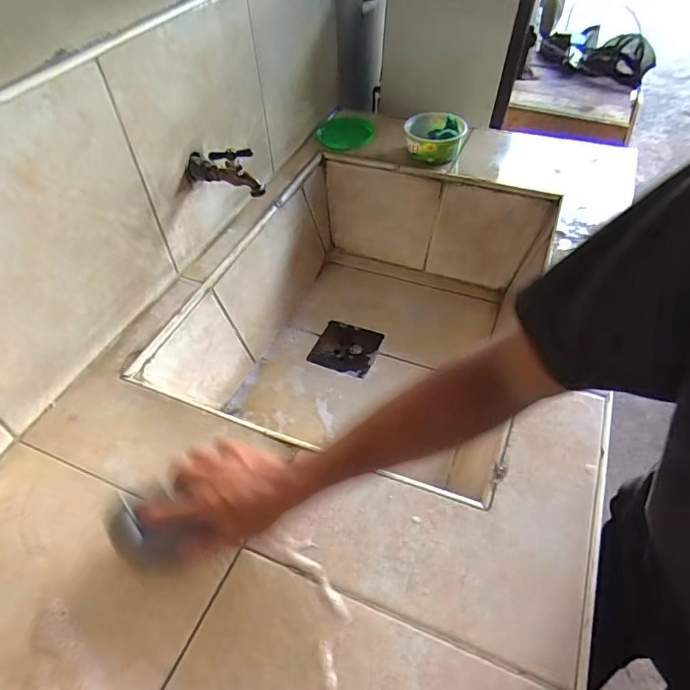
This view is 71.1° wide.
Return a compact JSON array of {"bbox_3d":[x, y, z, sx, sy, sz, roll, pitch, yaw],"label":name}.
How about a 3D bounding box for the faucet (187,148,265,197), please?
[{"bbox_3d":[-0.165,-0.243,0.670,0.114,0.061,0.042,18,52,17],"label":"faucet"}]

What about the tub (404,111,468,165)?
[{"bbox_3d":[0.168,-0.389,0.907,0.111,0.048,0.112,2,49,4],"label":"tub"}]

